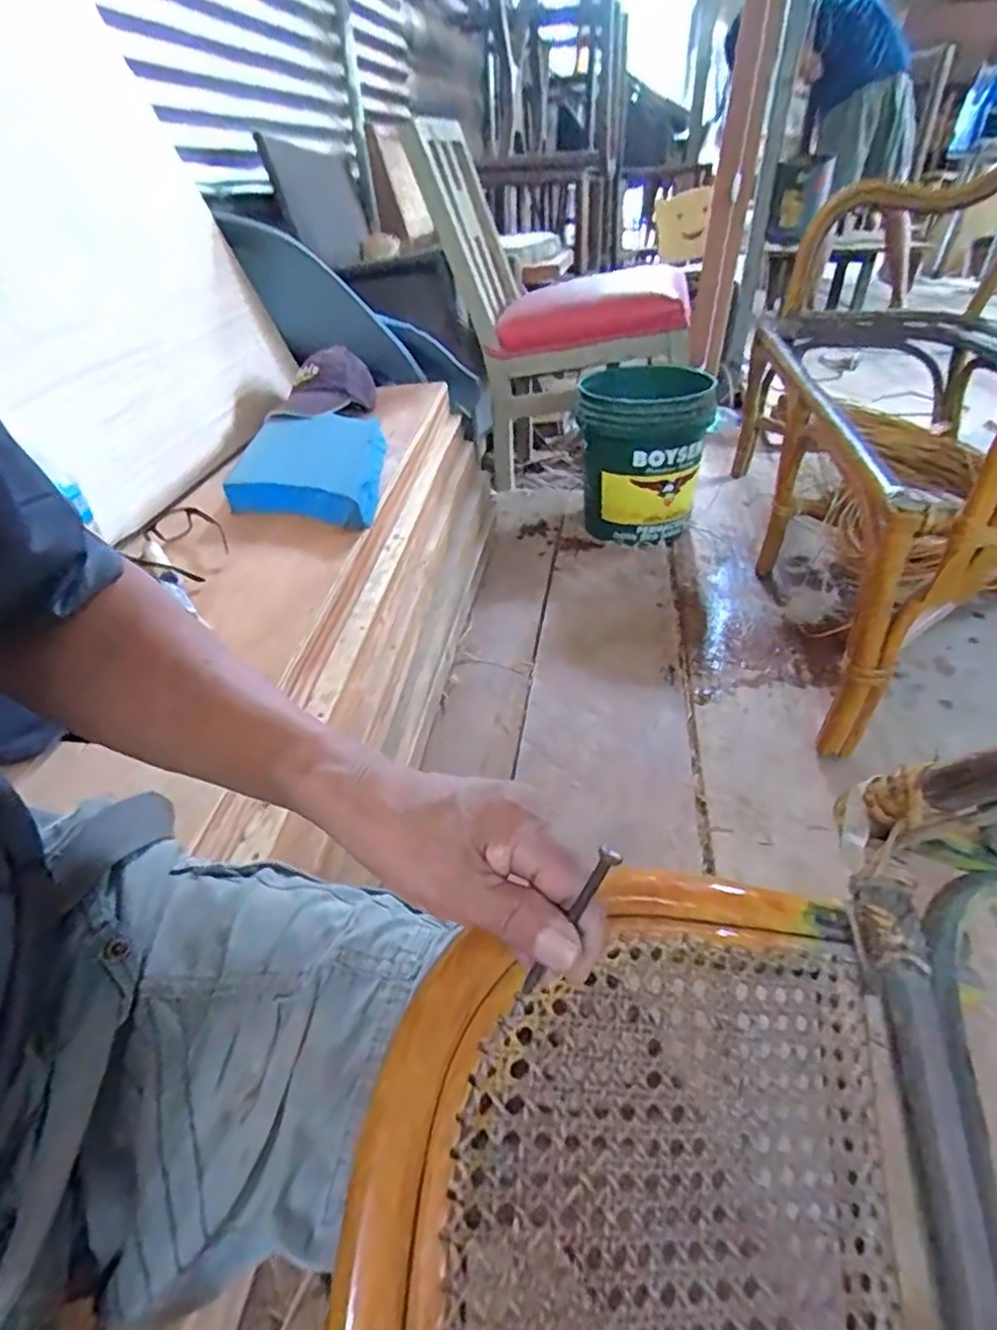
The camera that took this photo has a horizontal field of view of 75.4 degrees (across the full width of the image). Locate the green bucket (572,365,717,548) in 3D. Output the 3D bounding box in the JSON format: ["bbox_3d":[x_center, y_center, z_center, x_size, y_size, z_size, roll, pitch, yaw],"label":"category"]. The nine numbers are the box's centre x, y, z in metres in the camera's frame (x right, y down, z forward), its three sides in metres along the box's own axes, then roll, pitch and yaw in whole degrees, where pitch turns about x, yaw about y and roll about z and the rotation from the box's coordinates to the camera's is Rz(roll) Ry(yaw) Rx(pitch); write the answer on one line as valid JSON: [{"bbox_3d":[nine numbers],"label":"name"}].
[{"bbox_3d":[0.337,-0.501,1.528,0.286,0.334,0.334,7,38,12],"label":"green bucket"}]

